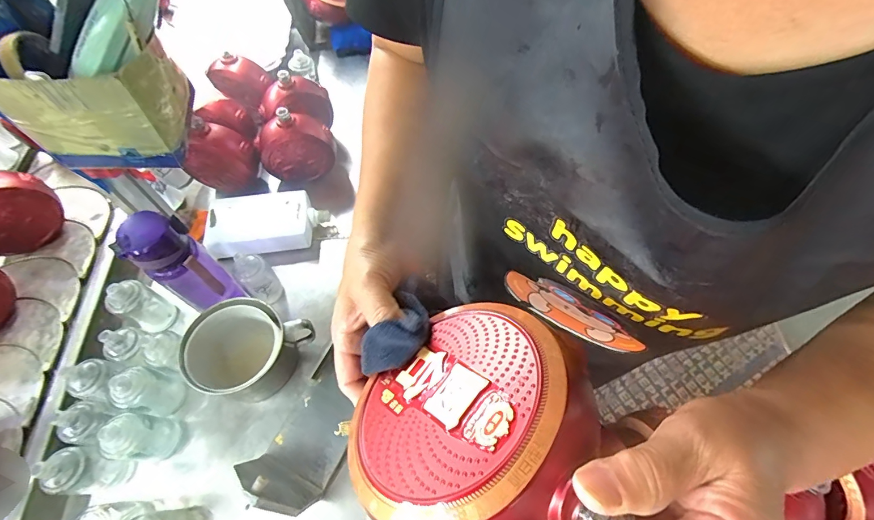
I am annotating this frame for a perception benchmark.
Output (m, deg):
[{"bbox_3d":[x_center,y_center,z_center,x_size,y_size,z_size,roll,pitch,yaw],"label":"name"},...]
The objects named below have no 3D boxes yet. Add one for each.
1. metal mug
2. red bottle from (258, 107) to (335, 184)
[{"bbox_3d":[-0.285,0.135,0.592,0.139,0.099,0.142,26,64,11],"label":"metal mug"},{"bbox_3d":[-0.254,-0.215,0.727,0.101,0.124,0.097,20,63,8],"label":"red bottle"}]

